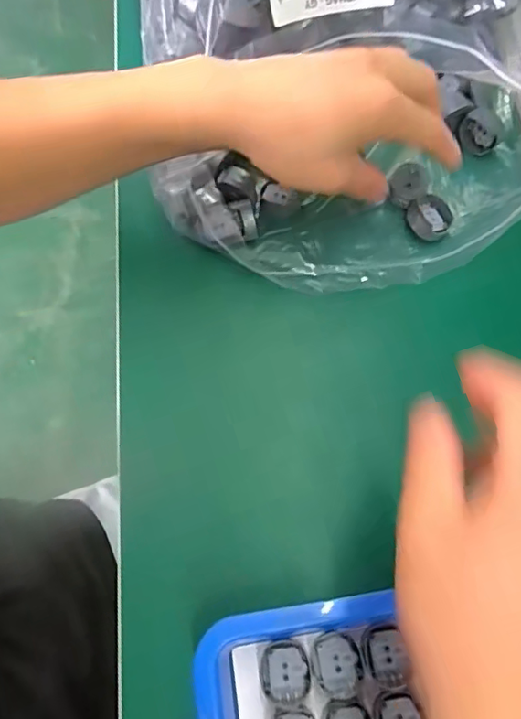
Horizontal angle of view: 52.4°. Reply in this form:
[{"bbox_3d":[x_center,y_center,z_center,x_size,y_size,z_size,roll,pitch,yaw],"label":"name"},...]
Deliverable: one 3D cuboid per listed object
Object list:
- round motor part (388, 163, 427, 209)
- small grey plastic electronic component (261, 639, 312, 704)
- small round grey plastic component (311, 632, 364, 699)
[{"bbox_3d":[0.098,-0.117,0.356,0.024,0.009,0.030,16,72,5],"label":"round motor part"},{"bbox_3d":[0.013,0.154,0.261,0.023,0.006,0.026,-7,71,-3],"label":"small grey plastic electronic component"},{"bbox_3d":[0.038,0.151,0.262,0.024,0.004,0.027,-19,72,-7],"label":"small round grey plastic component"}]

